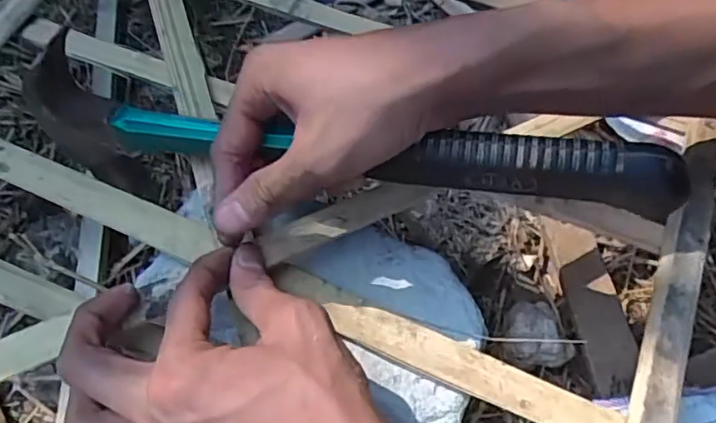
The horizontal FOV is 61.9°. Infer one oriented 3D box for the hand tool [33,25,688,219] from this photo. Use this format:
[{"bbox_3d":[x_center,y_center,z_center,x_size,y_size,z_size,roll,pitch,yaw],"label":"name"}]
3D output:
[{"bbox_3d":[-0.018,-0.033,0.294,0.325,0.087,0.027,6,64,15],"label":"hand tool"}]

